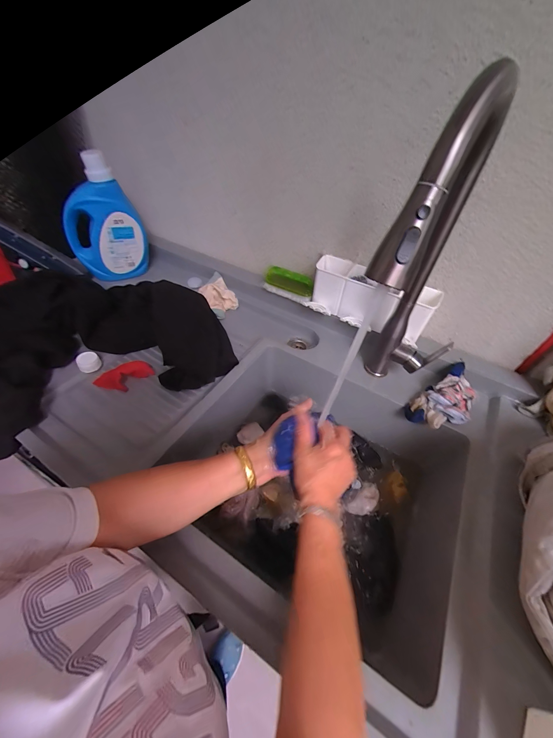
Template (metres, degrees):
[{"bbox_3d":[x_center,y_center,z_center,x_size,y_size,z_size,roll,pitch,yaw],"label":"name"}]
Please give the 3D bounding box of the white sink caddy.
[{"bbox_3d":[0.195,-0.147,0.608,0.262,0.102,0.091,30,53,21],"label":"white sink caddy"}]

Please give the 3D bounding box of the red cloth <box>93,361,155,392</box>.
[{"bbox_3d":[-0.309,0.015,0.568,0.107,0.025,0.049,-24,54,-23],"label":"red cloth"}]

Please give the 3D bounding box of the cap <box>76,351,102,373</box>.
[{"bbox_3d":[-0.389,-0.013,0.580,0.041,0.026,0.039,2,48,-2],"label":"cap"}]

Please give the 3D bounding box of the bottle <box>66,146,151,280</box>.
[{"bbox_3d":[-0.455,-0.381,0.732,0.183,0.269,0.098,-25,54,-24],"label":"bottle"}]

